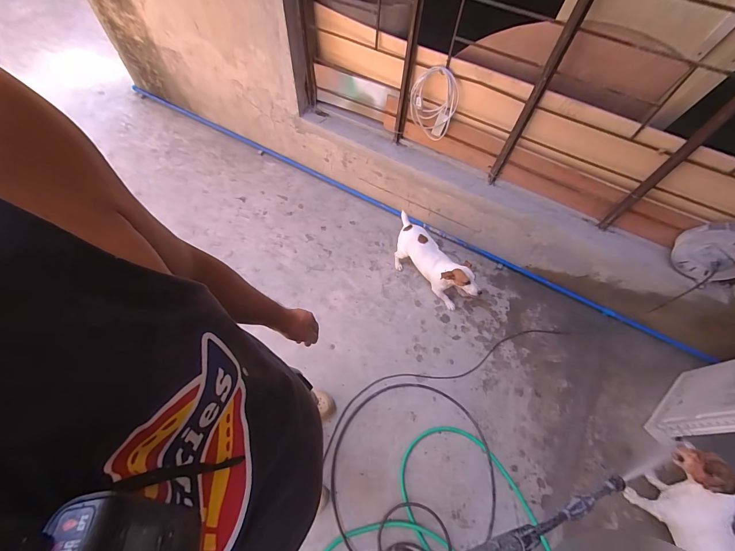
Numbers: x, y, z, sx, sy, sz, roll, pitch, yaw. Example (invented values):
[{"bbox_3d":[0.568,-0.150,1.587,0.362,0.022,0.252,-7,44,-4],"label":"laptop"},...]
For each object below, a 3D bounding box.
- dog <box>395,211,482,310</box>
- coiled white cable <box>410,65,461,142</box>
[{"bbox_3d":[0.327,-0.058,1.646,0.144,0.274,0.515,-38,69,-22],"label":"dog"},{"bbox_3d":[0.287,-0.763,1.454,0.207,0.305,0.033,25,62,10],"label":"coiled white cable"}]

